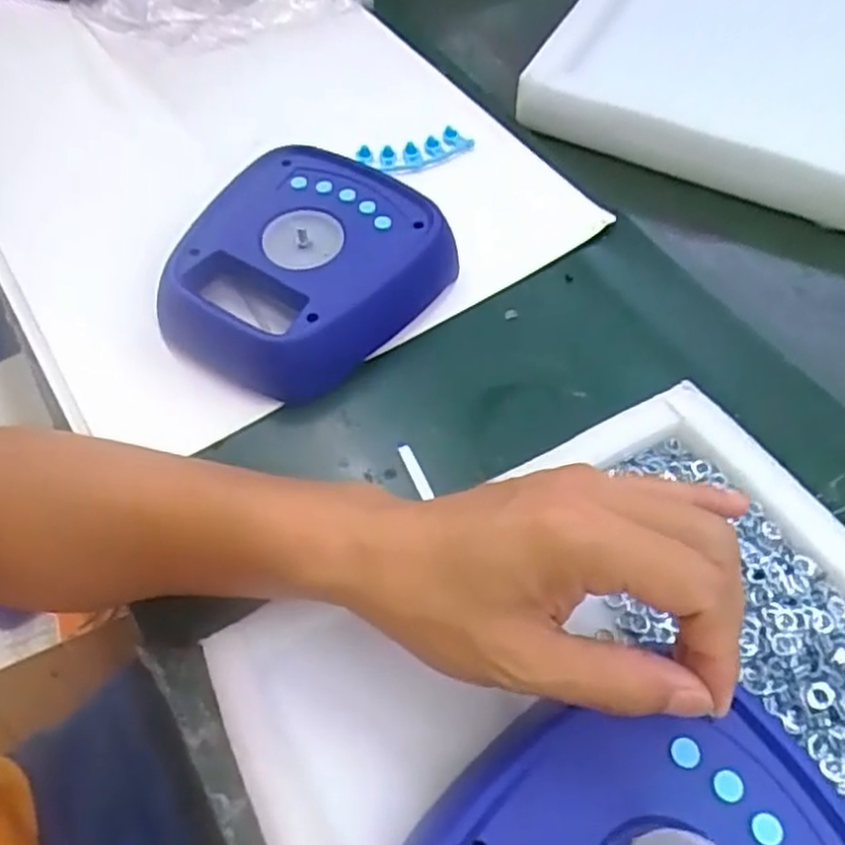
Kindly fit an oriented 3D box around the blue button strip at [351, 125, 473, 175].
[{"bbox_3d":[-0.006,-0.215,0.579,0.092,0.027,0.020,-19,59,-10],"label":"blue button strip"}]

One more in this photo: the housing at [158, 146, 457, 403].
[{"bbox_3d":[-0.087,-0.101,0.484,0.164,0.051,0.184,38,66,22],"label":"housing"}]

